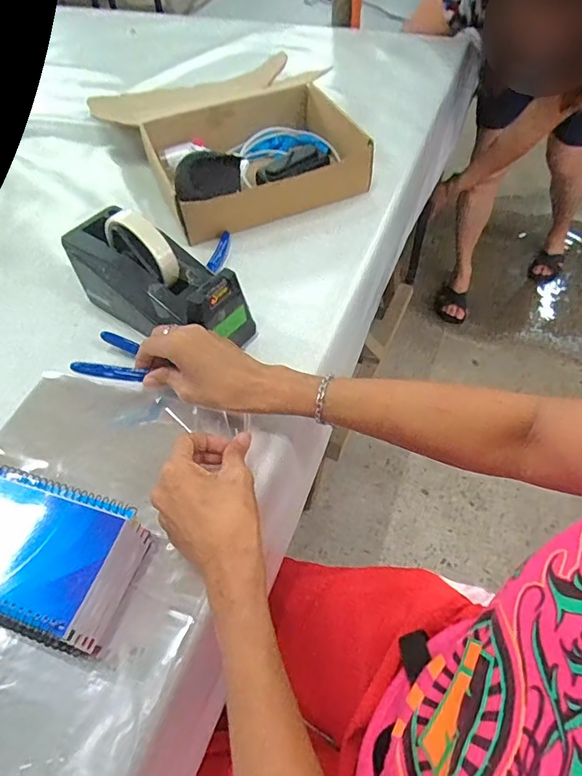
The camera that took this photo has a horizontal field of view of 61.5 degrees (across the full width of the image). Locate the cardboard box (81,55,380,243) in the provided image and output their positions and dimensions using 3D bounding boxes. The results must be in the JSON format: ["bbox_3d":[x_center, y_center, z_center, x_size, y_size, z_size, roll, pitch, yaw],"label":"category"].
[{"bbox_3d":[-0.055,-0.333,0.701,0.284,0.094,0.235,-23,56,-15],"label":"cardboard box"}]

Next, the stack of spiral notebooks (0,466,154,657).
[{"bbox_3d":[-0.191,0.128,0.372,0.128,0.063,0.098,15,55,12],"label":"stack of spiral notebooks"}]

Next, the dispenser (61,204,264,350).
[{"bbox_3d":[-0.138,-0.117,0.520,0.199,0.118,0.083,28,59,20],"label":"dispenser"}]

